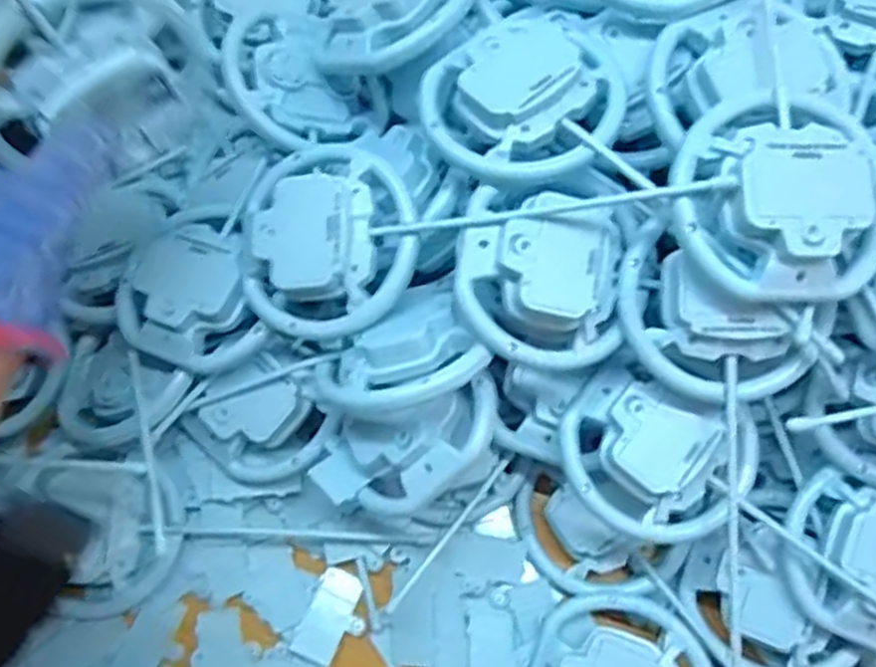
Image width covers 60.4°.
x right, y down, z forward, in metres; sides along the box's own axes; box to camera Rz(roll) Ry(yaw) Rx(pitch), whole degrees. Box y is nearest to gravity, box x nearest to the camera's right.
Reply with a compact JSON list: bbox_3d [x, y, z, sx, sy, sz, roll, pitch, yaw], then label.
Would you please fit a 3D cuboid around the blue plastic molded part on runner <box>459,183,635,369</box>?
[{"bbox_3d":[0.053,-0.031,0.377,0.086,0.034,0.093,8,72,2],"label":"blue plastic molded part on runner"}]

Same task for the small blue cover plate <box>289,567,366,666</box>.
[{"bbox_3d":[-0.060,0.167,0.437,0.034,0.006,0.052,21,73,6],"label":"small blue cover plate"}]

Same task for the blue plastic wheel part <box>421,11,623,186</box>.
[{"bbox_3d":[0.043,-0.123,0.381,0.098,0.026,0.091,-12,73,-4],"label":"blue plastic wheel part"}]

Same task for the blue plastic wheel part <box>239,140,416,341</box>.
[{"bbox_3d":[-0.059,-0.050,0.397,0.098,0.035,0.107,7,81,14],"label":"blue plastic wheel part"}]

